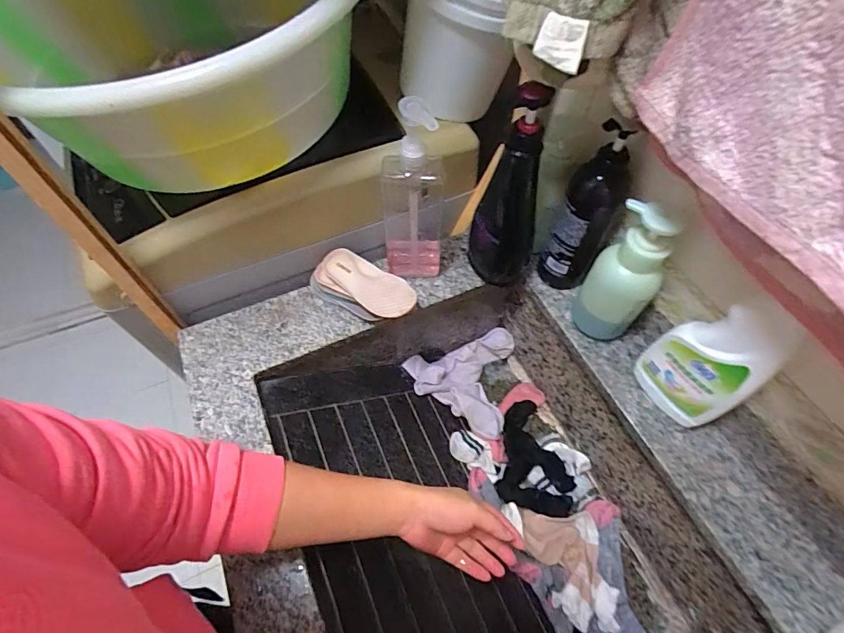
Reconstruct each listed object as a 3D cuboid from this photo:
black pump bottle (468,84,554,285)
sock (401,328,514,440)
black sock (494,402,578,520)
[{"bbox_3d":[0.109,-0.141,0.528,0.055,0.261,0.072,-18,59,-12],"label":"black pump bottle"},{"bbox_3d":[0.093,0.117,0.720,0.197,0.054,0.167,-21,60,-14],"label":"sock"},{"bbox_3d":[0.181,0.213,0.668,0.110,0.039,0.171,12,58,7],"label":"black sock"}]

